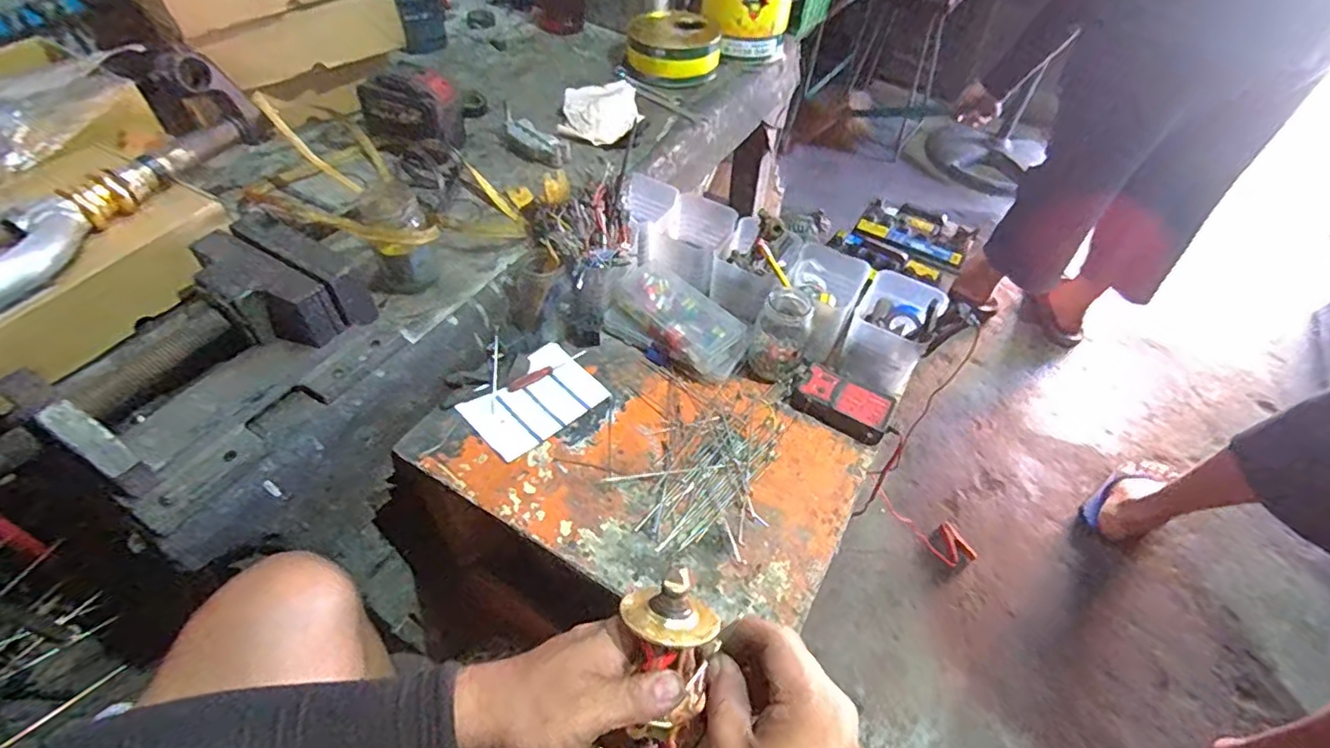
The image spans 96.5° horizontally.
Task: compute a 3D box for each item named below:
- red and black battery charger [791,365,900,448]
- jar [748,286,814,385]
[{"bbox_3d":[0.204,0.032,0.679,0.107,0.028,0.059,23,53,13],"label":"red and black battery charger"},{"bbox_3d":[0.134,-0.046,0.685,0.060,0.092,0.066,17,52,8],"label":"jar"}]

